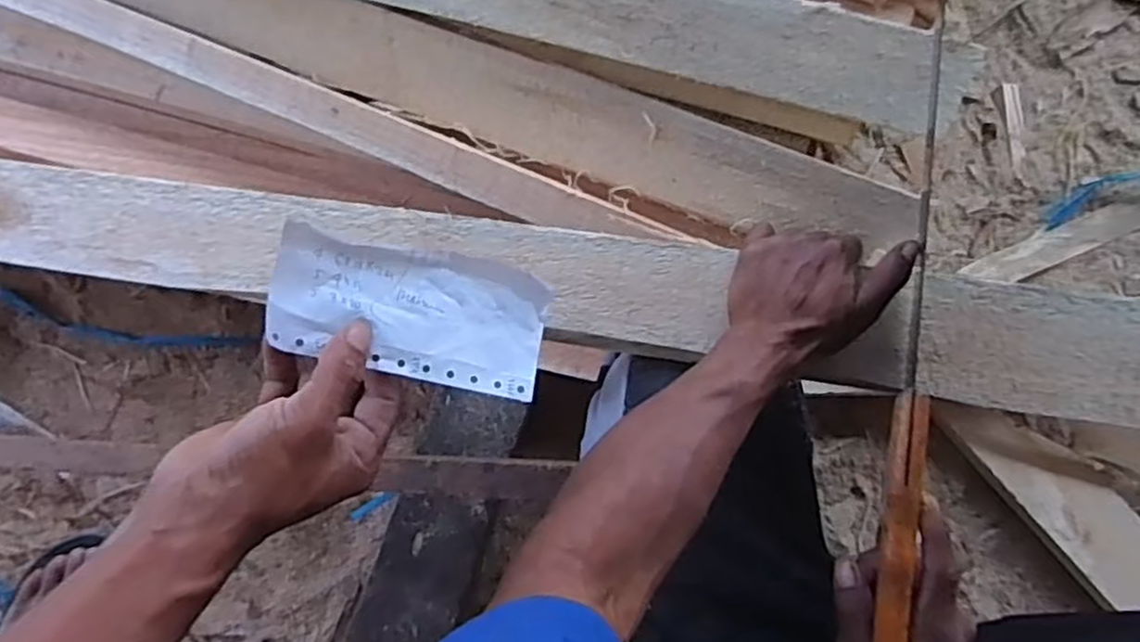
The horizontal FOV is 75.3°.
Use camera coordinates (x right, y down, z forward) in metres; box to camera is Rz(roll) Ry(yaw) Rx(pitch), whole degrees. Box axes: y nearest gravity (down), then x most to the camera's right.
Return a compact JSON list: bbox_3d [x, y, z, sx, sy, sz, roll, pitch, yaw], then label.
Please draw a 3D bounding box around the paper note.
[{"bbox_3d":[-0.081,-0.004,0.380,0.137,0.013,0.064,15,76,-15],"label":"paper note"}]

